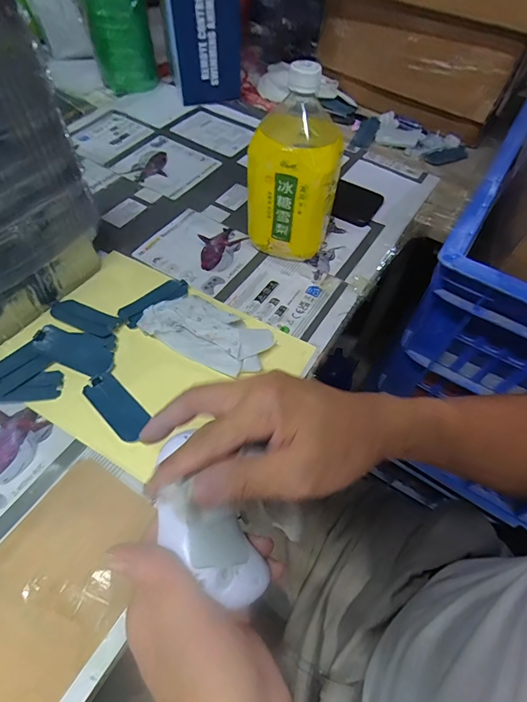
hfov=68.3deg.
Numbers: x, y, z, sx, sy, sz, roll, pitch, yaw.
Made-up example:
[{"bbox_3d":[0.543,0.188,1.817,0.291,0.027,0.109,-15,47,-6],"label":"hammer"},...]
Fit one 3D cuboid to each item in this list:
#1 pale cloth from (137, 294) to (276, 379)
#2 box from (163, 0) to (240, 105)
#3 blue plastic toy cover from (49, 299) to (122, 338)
[{"bbox_3d":[-0.060,-0.022,0.412,0.132,0.028,0.063,22,57,11],"label":"pale cloth"},{"bbox_3d":[-0.104,-0.551,0.647,0.113,0.219,0.124,-6,57,-8],"label":"box"},{"bbox_3d":[-0.196,-0.038,0.426,0.076,0.005,0.032,22,57,11],"label":"blue plastic toy cover"}]

